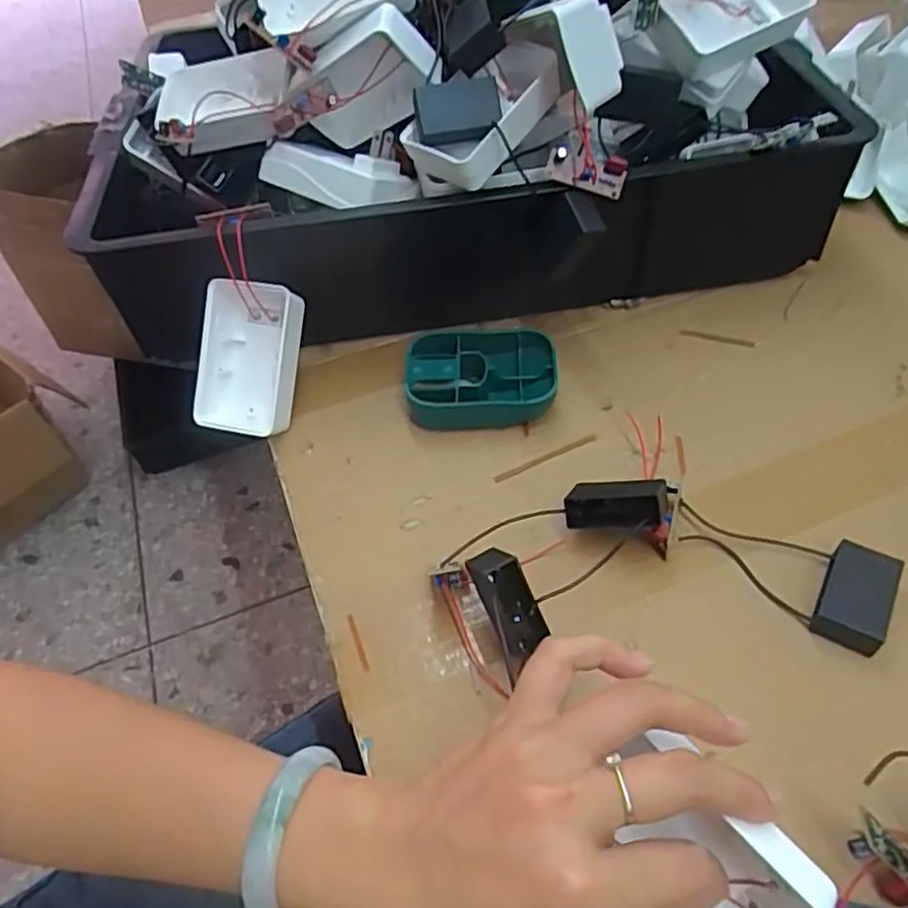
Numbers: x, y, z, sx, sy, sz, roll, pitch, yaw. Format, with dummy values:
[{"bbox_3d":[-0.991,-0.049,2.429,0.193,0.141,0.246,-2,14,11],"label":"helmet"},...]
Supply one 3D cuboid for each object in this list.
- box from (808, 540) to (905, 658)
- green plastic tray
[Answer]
[{"bbox_3d":[0.193,0.069,0.342,0.031,0.018,0.050,22,54,21],"label":"box"},{"bbox_3d":[0.017,-0.047,0.448,0.091,0.027,0.067,-2,49,2],"label":"green plastic tray"}]

